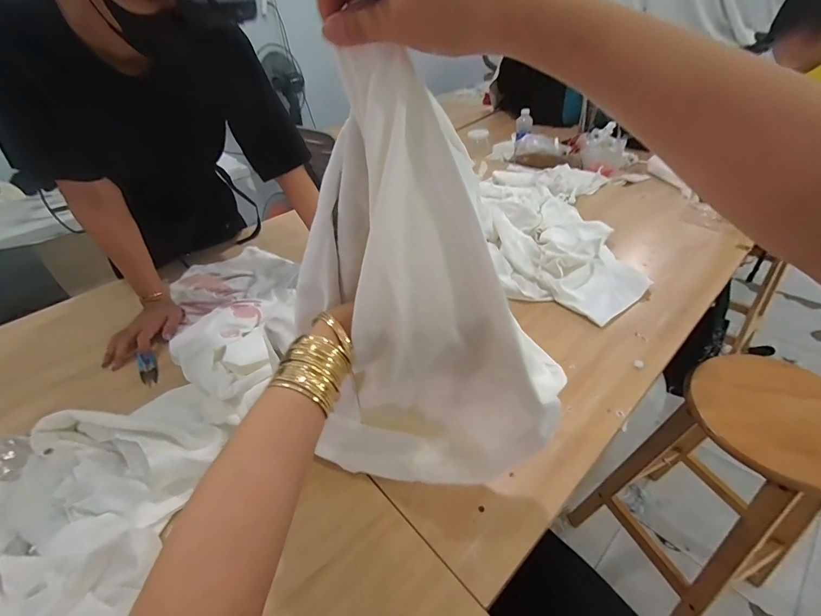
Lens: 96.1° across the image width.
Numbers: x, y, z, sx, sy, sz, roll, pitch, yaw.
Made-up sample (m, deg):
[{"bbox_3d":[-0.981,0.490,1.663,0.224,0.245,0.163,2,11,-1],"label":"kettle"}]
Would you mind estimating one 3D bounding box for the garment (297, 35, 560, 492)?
[{"bbox_3d":[0.009,0.039,0.346,0.242,0.449,0.098,5,40,15],"label":"garment"}]

